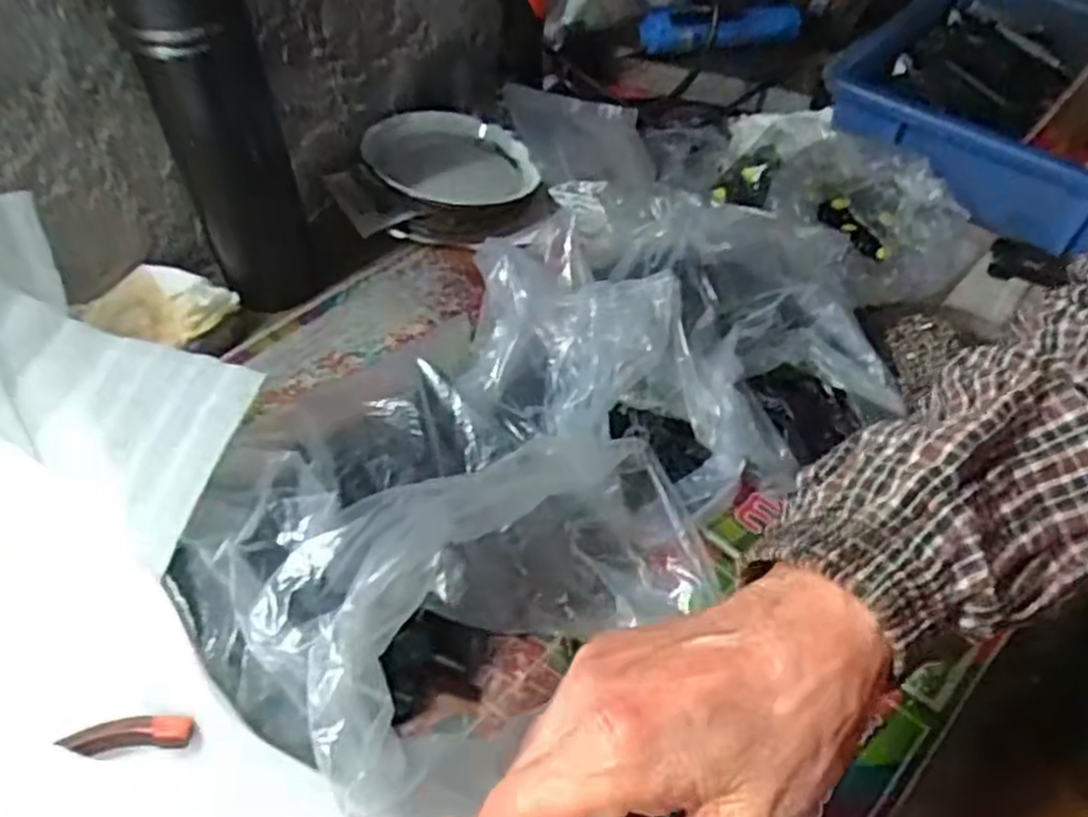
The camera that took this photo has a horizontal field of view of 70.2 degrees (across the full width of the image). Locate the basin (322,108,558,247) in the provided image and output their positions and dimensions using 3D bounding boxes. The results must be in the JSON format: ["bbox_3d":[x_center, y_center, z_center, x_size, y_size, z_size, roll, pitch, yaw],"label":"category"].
[{"bbox_3d":[-0.084,-0.182,0.605,0.148,0.050,0.145,1,53,-1],"label":"basin"}]

